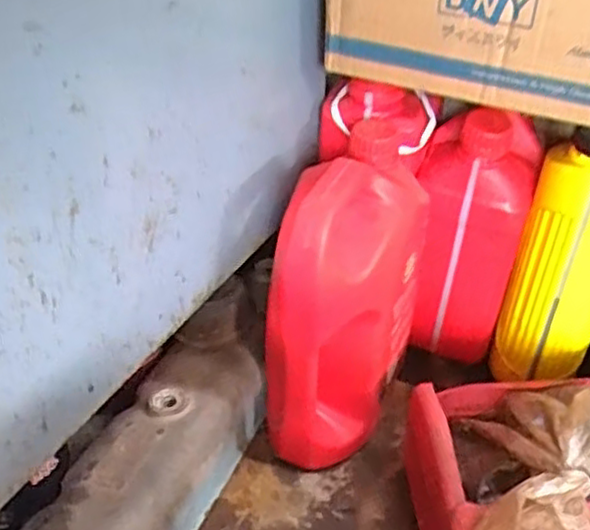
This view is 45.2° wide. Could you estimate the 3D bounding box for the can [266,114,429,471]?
[{"bbox_3d":[0.051,0.034,0.663,0.100,0.284,0.191,18,38,22],"label":"can"}]

